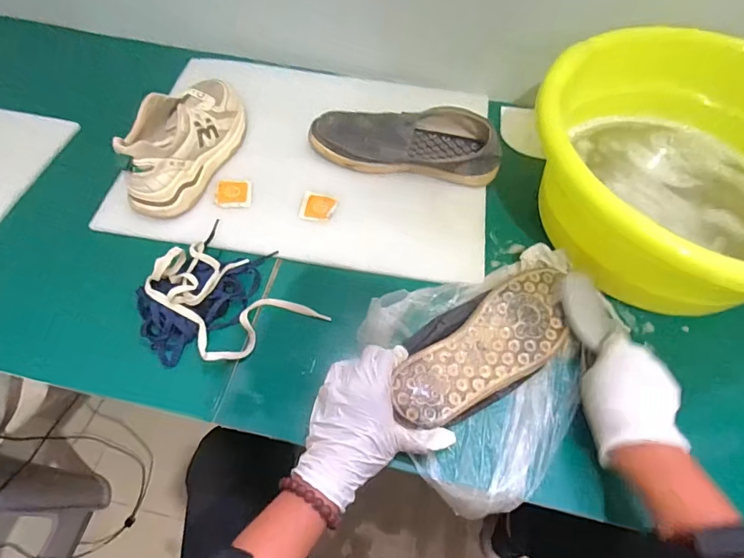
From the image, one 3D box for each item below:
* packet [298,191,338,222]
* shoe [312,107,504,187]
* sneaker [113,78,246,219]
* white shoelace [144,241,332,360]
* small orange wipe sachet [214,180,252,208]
[{"bbox_3d":[-0.074,-0.097,0.602,0.047,0.008,0.045,13,60,5],"label":"packet"},{"bbox_3d":[0.048,-0.195,0.625,0.269,0.081,0.083,8,60,2],"label":"shoe"},{"bbox_3d":[-0.253,-0.195,0.593,0.085,0.094,0.231,20,61,9],"label":"sneaker"},{"bbox_3d":[-0.164,0.028,0.502,0.181,0.050,0.118,31,63,15],"label":"white shoelace"},{"bbox_3d":[-0.191,-0.118,0.601,0.048,0.004,0.047,-2,60,-4],"label":"small orange wipe sachet"}]

